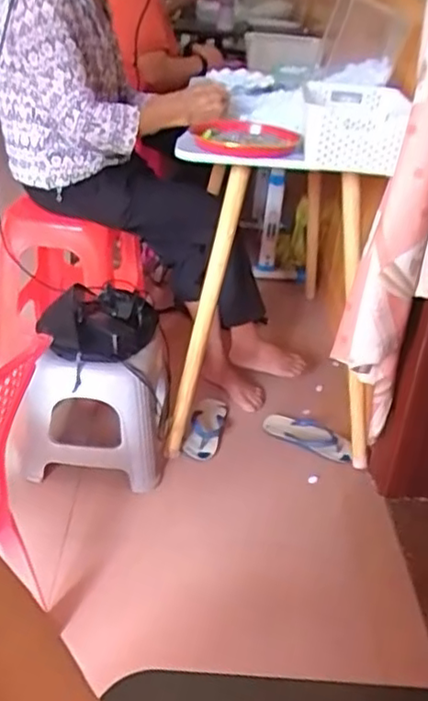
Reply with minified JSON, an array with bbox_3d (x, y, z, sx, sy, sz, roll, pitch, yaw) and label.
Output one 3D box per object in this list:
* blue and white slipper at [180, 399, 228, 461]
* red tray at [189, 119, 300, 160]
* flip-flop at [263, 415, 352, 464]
[{"bbox_3d":[-0.017,0.187,1.681,0.088,0.055,0.243,9,33,7],"label":"blue and white slipper"},{"bbox_3d":[0.062,-0.434,1.319,0.210,0.022,0.232,2,33,-4],"label":"red tray"},{"bbox_3d":[0.245,0.217,1.677,0.242,0.030,0.095,22,37,25],"label":"flip-flop"}]

